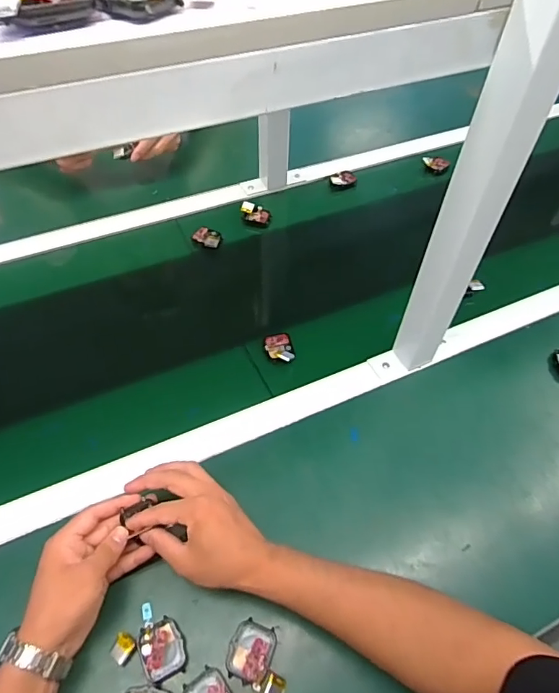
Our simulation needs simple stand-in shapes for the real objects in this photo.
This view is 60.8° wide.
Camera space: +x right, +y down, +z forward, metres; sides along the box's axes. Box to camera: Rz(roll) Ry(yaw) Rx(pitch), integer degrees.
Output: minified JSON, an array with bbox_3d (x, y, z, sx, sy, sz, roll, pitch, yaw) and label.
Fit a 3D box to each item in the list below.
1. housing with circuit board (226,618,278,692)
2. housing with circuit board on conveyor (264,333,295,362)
[{"bbox_3d":[-0.027,0.278,0.435,0.041,0.014,0.047,18,55,11],"label":"housing with circuit board"},{"bbox_3d":[0.000,0.000,0.643,0.037,0.019,0.056,-5,54,-6],"label":"housing with circuit board on conveyor"}]

